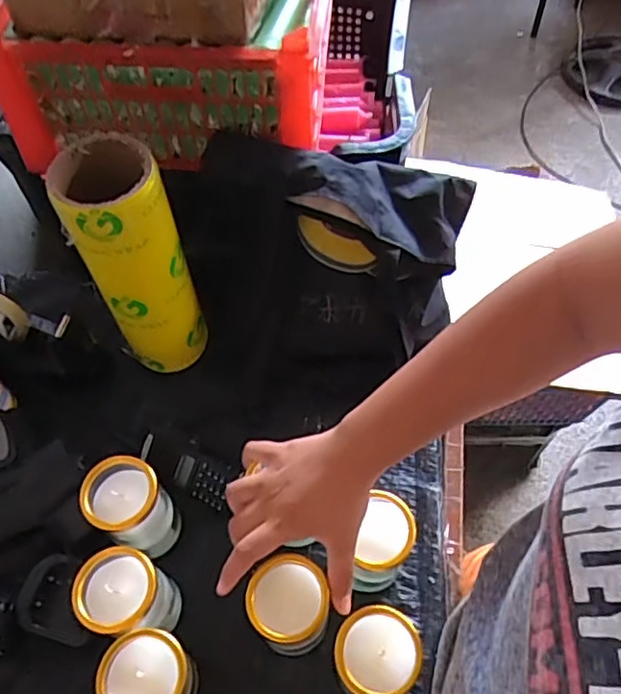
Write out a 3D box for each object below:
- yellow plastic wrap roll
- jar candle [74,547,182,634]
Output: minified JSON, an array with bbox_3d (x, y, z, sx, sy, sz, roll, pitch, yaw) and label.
[{"bbox_3d":[-0.167,-0.078,0.596,0.086,0.257,0.079,-1,58,2],"label":"yellow plastic wrap roll"},{"bbox_3d":[-0.147,0.211,0.503,0.065,0.102,0.062,11,60,9],"label":"jar candle"}]

